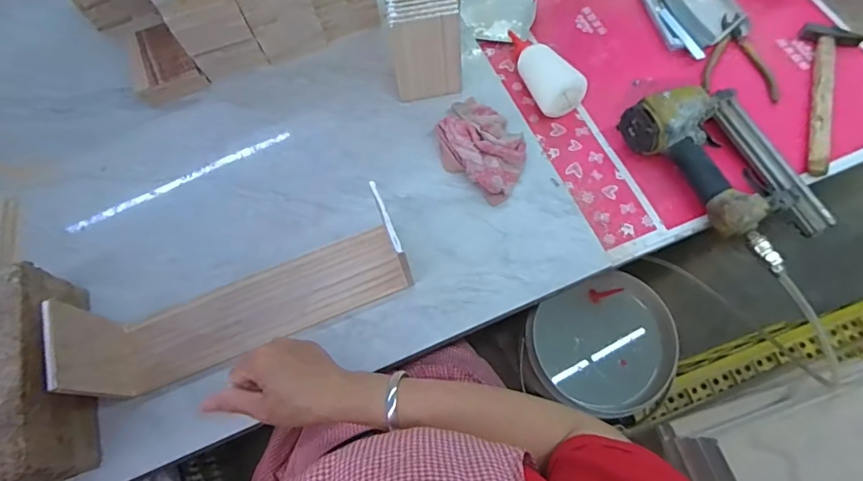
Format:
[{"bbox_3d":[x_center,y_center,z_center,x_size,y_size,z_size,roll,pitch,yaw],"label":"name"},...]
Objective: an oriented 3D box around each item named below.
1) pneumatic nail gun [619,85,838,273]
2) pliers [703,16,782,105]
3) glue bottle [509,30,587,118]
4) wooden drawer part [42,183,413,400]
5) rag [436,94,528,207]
[{"bbox_3d":[0.365,-0.095,0.574,0.150,0.064,0.241,-35,71,-11],"label":"pneumatic nail gun"},{"bbox_3d":[0.437,-0.263,0.665,0.095,0.010,0.138,10,69,7],"label":"pliers"},{"bbox_3d":[0.144,-0.241,0.653,0.058,0.056,0.165,-24,58,-8],"label":"glue bottle"},{"bbox_3d":[-0.200,0.061,0.499,0.326,0.118,0.086,-21,69,-6],"label":"wooden drawer part"},{"bbox_3d":[0.068,-0.122,0.608,0.128,0.031,0.103,39,75,16],"label":"rag"}]

